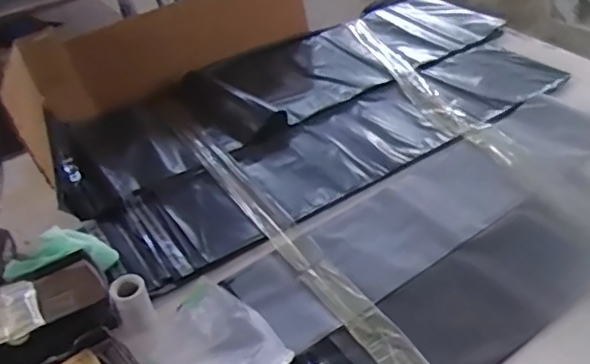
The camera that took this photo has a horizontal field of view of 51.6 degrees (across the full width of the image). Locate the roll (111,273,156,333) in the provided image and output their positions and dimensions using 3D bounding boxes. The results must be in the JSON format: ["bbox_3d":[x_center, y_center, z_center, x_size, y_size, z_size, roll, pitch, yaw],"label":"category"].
[{"bbox_3d":[-0.205,0.151,0.767,0.044,0.066,0.039,-21,40,-17],"label":"roll"}]

